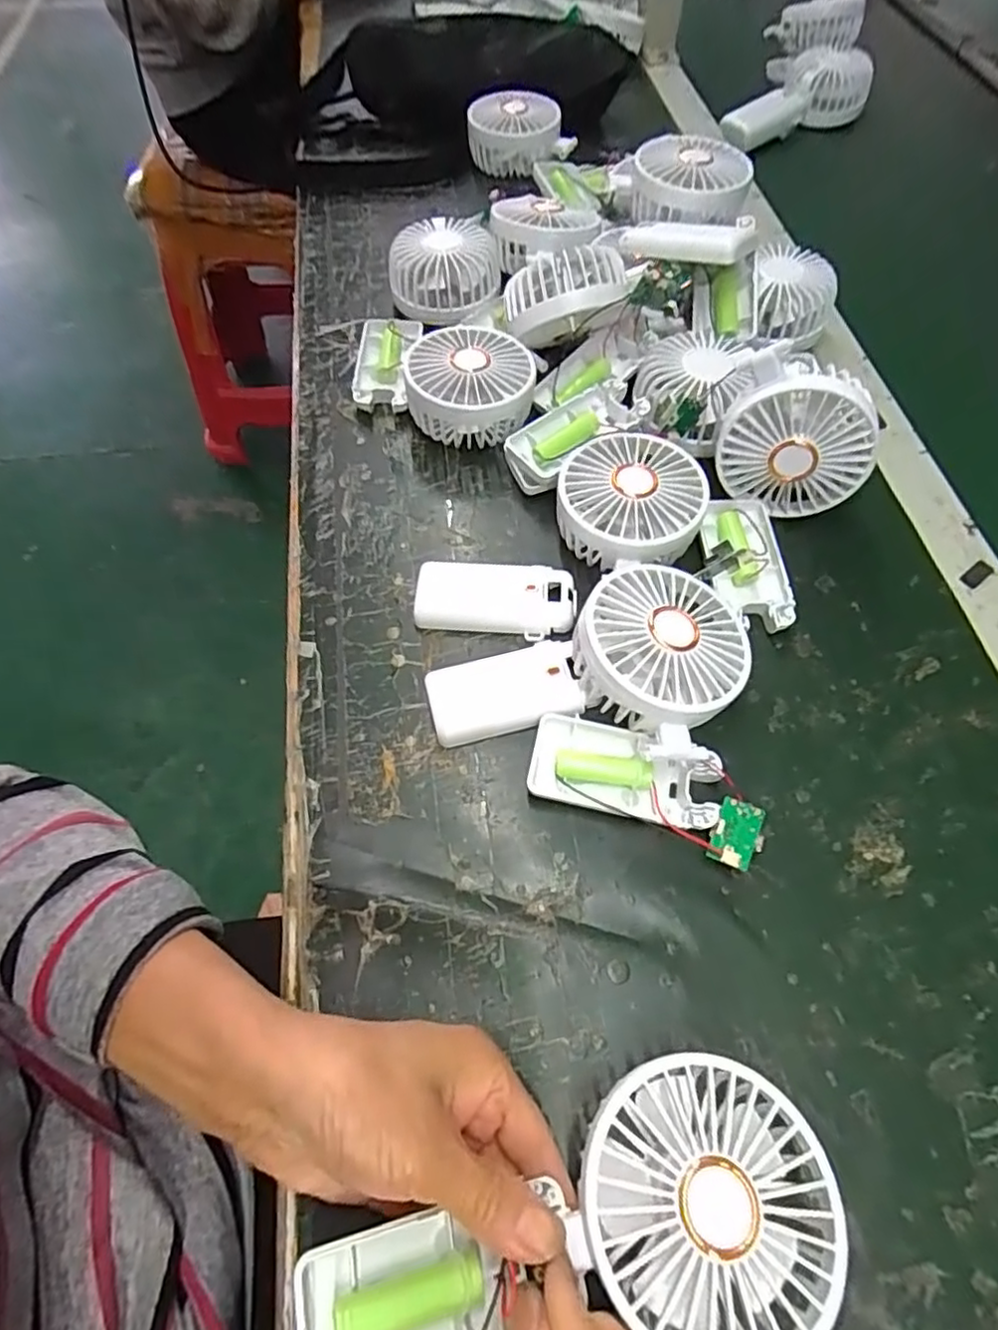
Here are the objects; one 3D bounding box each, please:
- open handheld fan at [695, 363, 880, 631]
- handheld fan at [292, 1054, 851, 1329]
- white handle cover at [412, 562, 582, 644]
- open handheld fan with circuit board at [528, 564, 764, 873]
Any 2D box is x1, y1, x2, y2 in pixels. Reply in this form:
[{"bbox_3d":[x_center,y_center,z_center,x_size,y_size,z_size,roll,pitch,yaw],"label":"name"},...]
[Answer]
[{"bbox_3d":[0.155,-0.093,0.367,0.078,0.087,0.130,25,64,14],"label":"open handheld fan"},{"bbox_3d":[0.026,0.196,0.218,0.177,0.027,0.081,-12,62,-7],"label":"handheld fan"},{"bbox_3d":[-0.002,-0.040,0.386,0.093,0.019,0.044,5,61,3],"label":"white handle cover"},{"bbox_3d":[0.087,0.016,0.332,0.115,0.053,0.133,19,62,9],"label":"open handheld fan with circuit board"}]

